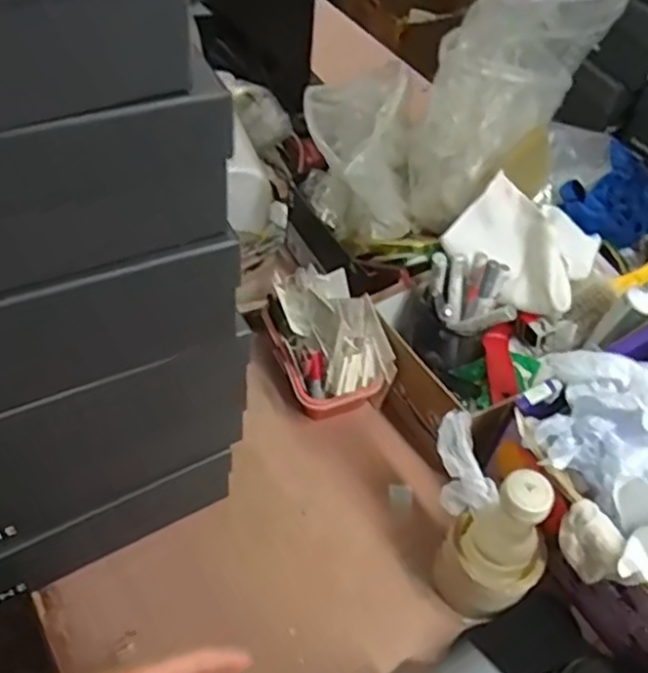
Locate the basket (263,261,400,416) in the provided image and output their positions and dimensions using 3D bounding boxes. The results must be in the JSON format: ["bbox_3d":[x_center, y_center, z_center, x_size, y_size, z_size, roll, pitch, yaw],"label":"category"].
[{"bbox_3d":[-0.001,0.006,0.792,0.110,0.125,0.175,-15,54,-17],"label":"basket"}]

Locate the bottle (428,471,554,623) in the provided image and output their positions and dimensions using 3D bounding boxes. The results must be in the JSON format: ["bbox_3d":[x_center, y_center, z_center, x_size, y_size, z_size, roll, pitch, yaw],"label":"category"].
[{"bbox_3d":[0.155,0.184,0.597,0.085,0.180,0.074,34,55,20],"label":"bottle"}]

